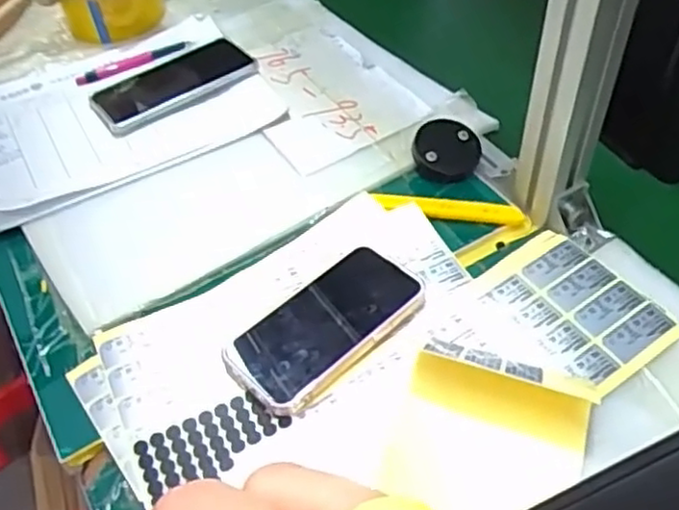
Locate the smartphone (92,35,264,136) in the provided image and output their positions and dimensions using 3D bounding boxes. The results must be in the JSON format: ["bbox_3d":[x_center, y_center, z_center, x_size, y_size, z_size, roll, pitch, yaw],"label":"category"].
[{"bbox_3d":[-0.171,-0.179,0.731,0.164,0.013,0.091,-32,52,-16],"label":"smartphone"}]

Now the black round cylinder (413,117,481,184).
[{"bbox_3d":[0.097,-0.096,0.637,0.058,0.023,0.070,3,49,6],"label":"black round cylinder"}]

